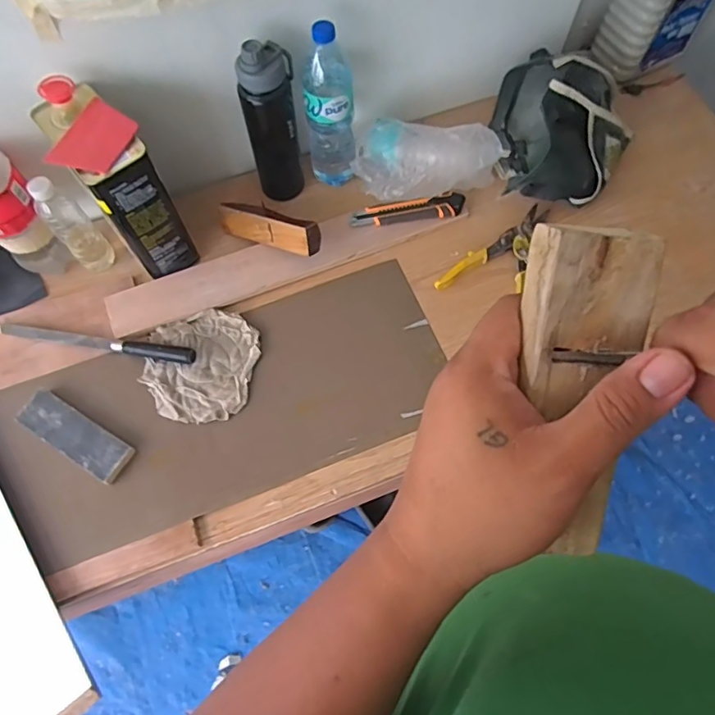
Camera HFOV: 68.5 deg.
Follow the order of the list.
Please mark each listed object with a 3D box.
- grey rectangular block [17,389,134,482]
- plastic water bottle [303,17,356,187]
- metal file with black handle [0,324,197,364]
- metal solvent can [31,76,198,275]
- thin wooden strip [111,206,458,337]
[{"bbox_3d":[-0.401,0.109,0.746,0.175,0.022,0.058,30,71,13],"label":"grey rectangular block"},{"bbox_3d":[-0.042,-0.380,0.826,0.076,0.269,0.064,-4,68,0],"label":"plastic water bottle"},{"bbox_3d":[-0.406,-0.022,0.808,0.322,0.016,0.023,8,68,5],"label":"metal file with black handle"},{"bbox_3d":[-0.344,-0.253,0.768,0.089,0.253,0.164,-38,72,-13],"label":"metal solvent can"},{"bbox_3d":[-0.116,-0.164,0.863,0.574,0.013,0.080,-22,81,-8],"label":"thin wooden strip"}]

